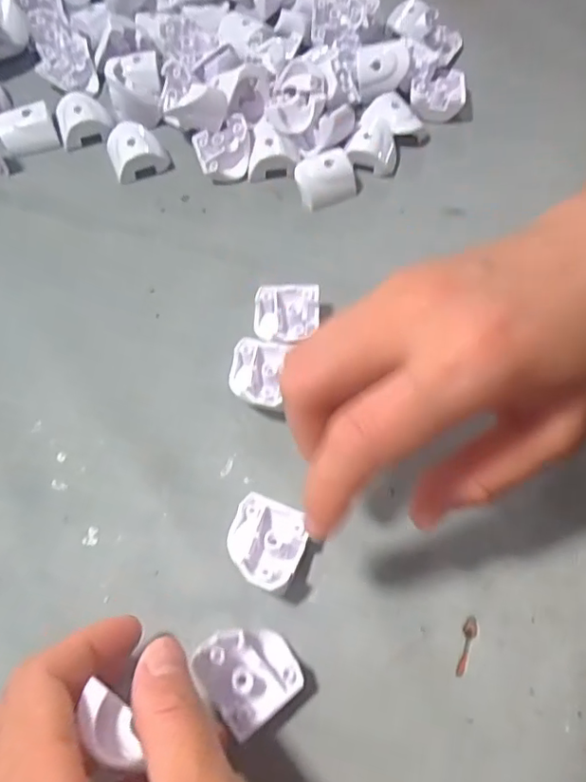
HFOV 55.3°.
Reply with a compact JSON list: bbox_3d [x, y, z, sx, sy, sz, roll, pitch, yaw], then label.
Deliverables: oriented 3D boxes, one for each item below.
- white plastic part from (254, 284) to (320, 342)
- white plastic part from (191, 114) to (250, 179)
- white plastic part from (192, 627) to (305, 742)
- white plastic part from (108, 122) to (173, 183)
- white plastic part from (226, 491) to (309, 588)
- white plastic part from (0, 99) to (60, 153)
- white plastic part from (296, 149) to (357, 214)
[{"bbox_3d":[-0.003,-0.034,0.270,0.030,0.019,0.030,1,64,-2],"label":"white plastic part"},{"bbox_3d":[-0.039,-0.136,0.315,0.029,0.020,0.030,1,64,-2],"label":"white plastic part"},{"bbox_3d":[-0.015,0.100,0.202,0.031,0.016,0.032,-33,70,-17],"label":"white plastic part"},{"bbox_3d":[-0.088,-0.137,0.318,0.031,0.015,0.030,-17,66,-11],"label":"white plastic part"},{"bbox_3d":[-0.011,0.060,0.222,0.030,0.017,0.032,20,65,7],"label":"white plastic part"},{"bbox_3d":[-0.154,-0.151,0.322,0.031,0.015,0.023,-18,67,-11],"label":"white plastic part"},{"bbox_3d":[0.017,-0.119,0.310,0.032,0.018,0.031,-21,67,-12],"label":"white plastic part"}]

